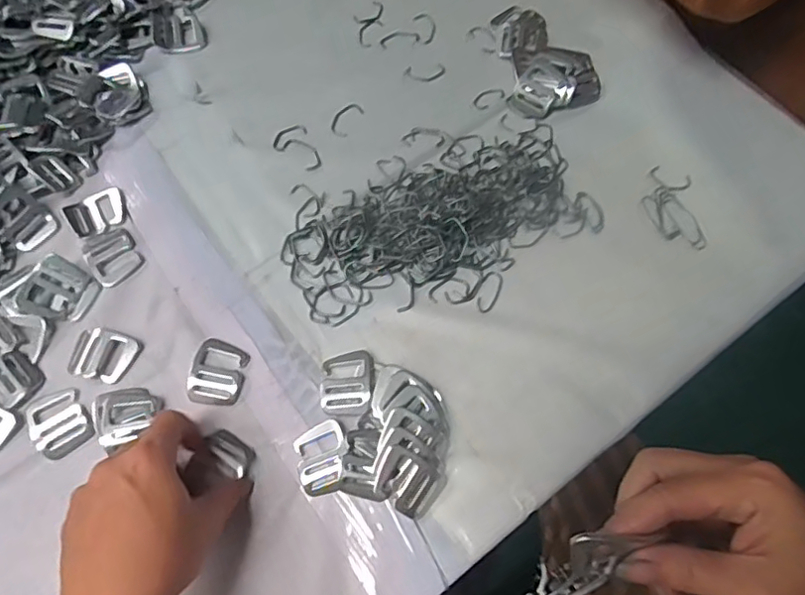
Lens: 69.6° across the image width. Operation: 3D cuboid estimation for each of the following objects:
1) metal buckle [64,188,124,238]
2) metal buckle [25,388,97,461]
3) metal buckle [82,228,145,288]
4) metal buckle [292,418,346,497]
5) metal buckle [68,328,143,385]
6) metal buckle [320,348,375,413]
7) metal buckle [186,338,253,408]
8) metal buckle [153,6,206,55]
[{"bbox_3d":[-0.242,-0.068,0.458,0.042,0.005,0.034,-33,72,-13],"label":"metal buckle"},{"bbox_3d":[-0.235,0.084,0.394,0.037,0.004,0.045,-33,72,-13],"label":"metal buckle"},{"bbox_3d":[-0.223,-0.033,0.445,0.037,0.005,0.047,-31,72,-12],"label":"metal buckle"},{"bbox_3d":[-0.054,0.107,0.386,0.033,0.010,0.045,-14,69,-6],"label":"metal buckle"},{"bbox_3d":[-0.213,0.041,0.414,0.043,0.005,0.037,15,69,5],"label":"metal buckle"},{"bbox_3d":[-0.039,0.057,0.407,0.038,0.010,0.043,-6,69,-3],"label":"metal buckle"},{"bbox_3d":[-0.131,0.052,0.411,0.039,0.007,0.046,10,69,3],"label":"metal buckle"},{"bbox_3d":[-0.206,-0.248,0.532,0.043,0.009,0.054,-16,69,-7],"label":"metal buckle"}]

